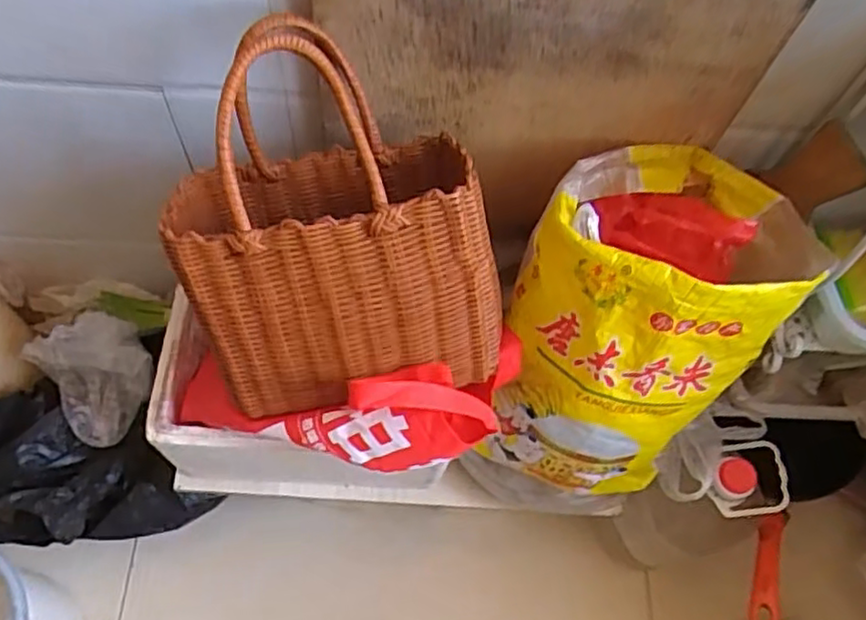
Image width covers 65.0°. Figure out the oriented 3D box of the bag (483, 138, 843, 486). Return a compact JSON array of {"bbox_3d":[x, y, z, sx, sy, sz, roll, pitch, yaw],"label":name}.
[{"bbox_3d":[0.203,0.021,0.707,0.248,0.298,0.274,18,64,5],"label":"bag"}]

